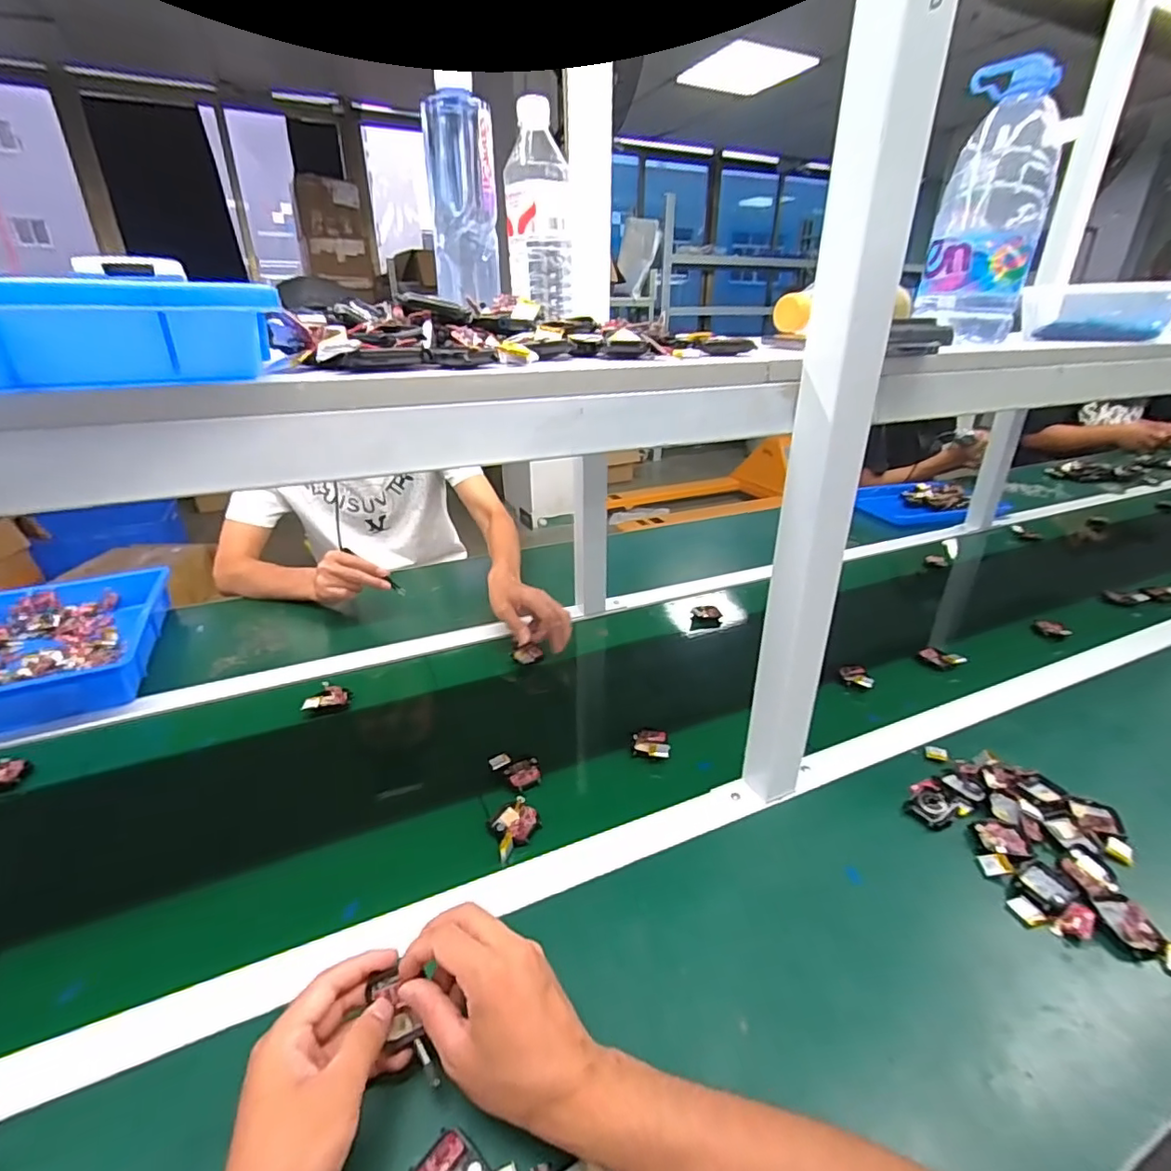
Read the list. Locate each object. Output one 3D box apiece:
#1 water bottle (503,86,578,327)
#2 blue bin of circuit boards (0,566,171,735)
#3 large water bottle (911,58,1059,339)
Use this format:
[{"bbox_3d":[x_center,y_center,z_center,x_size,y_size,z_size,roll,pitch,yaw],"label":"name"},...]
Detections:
[{"bbox_3d":[-0.048,-0.390,0.608,0.071,0.192,0.071,-1,26,-2],"label":"water bottle"},{"bbox_3d":[-0.724,0.077,0.779,0.233,0.052,0.342,-12,29,-23],"label":"blue bin of circuit boards"},{"bbox_3d":[0.419,-0.387,0.590,0.095,0.236,0.087,9,28,18],"label":"large water bottle"}]

